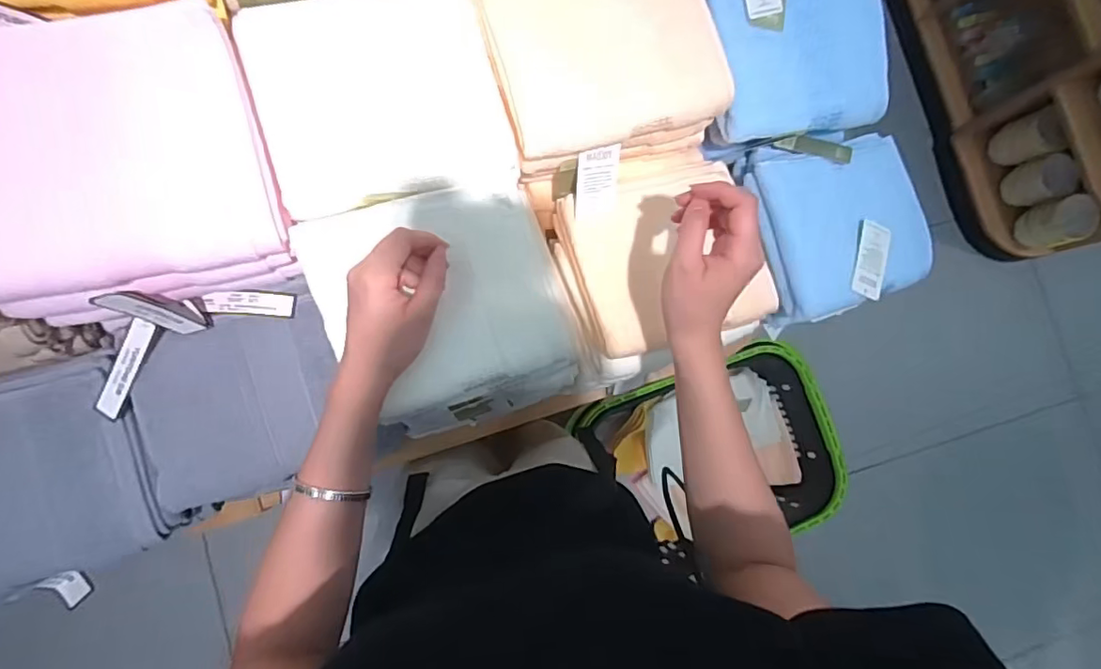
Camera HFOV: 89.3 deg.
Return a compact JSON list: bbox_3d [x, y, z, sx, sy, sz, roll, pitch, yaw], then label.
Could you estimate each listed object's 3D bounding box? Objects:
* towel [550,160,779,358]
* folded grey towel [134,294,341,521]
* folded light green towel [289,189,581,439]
[{"bbox_3d":[0.108,-0.075,0.565,0.184,0.067,0.170,-16,86,-8],"label":"towel"},{"bbox_3d":[-0.271,0.060,0.492,0.157,0.032,0.149,-17,86,-8],"label":"folded grey towel"},{"bbox_3d":[-0.085,-0.020,0.468,0.182,0.062,0.188,-20,87,-9],"label":"folded light green towel"}]

